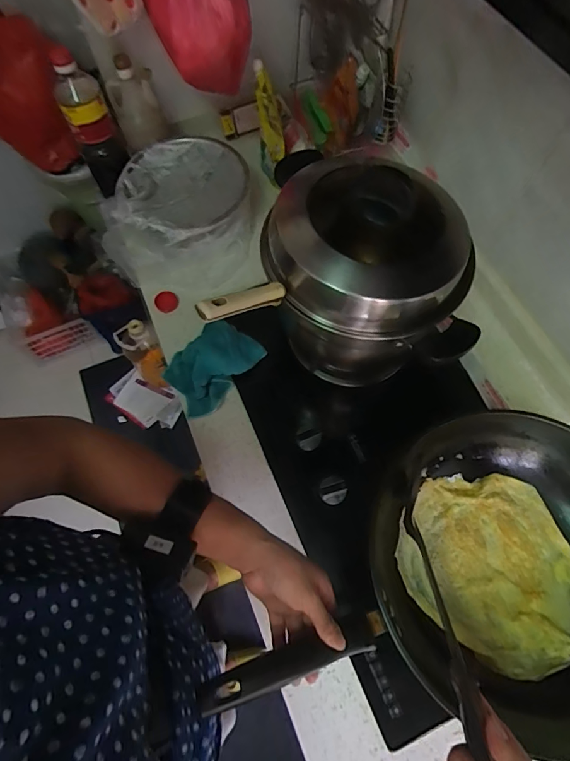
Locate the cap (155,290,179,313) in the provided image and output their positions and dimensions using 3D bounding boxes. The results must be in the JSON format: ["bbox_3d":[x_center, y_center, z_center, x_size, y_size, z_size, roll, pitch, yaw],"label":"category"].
[{"bbox_3d":[-0.222,-0.148,0.780,0.042,0.017,0.042,0,67,1],"label":"cap"}]

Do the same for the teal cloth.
[{"bbox_3d":[-0.127,-0.025,0.707,0.112,0.034,0.157,41,89,-1],"label":"teal cloth"}]

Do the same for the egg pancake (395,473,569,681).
[{"bbox_3d":[0.264,0.241,0.538,0.217,0.025,0.231,0,67,1],"label":"egg pancake"}]

